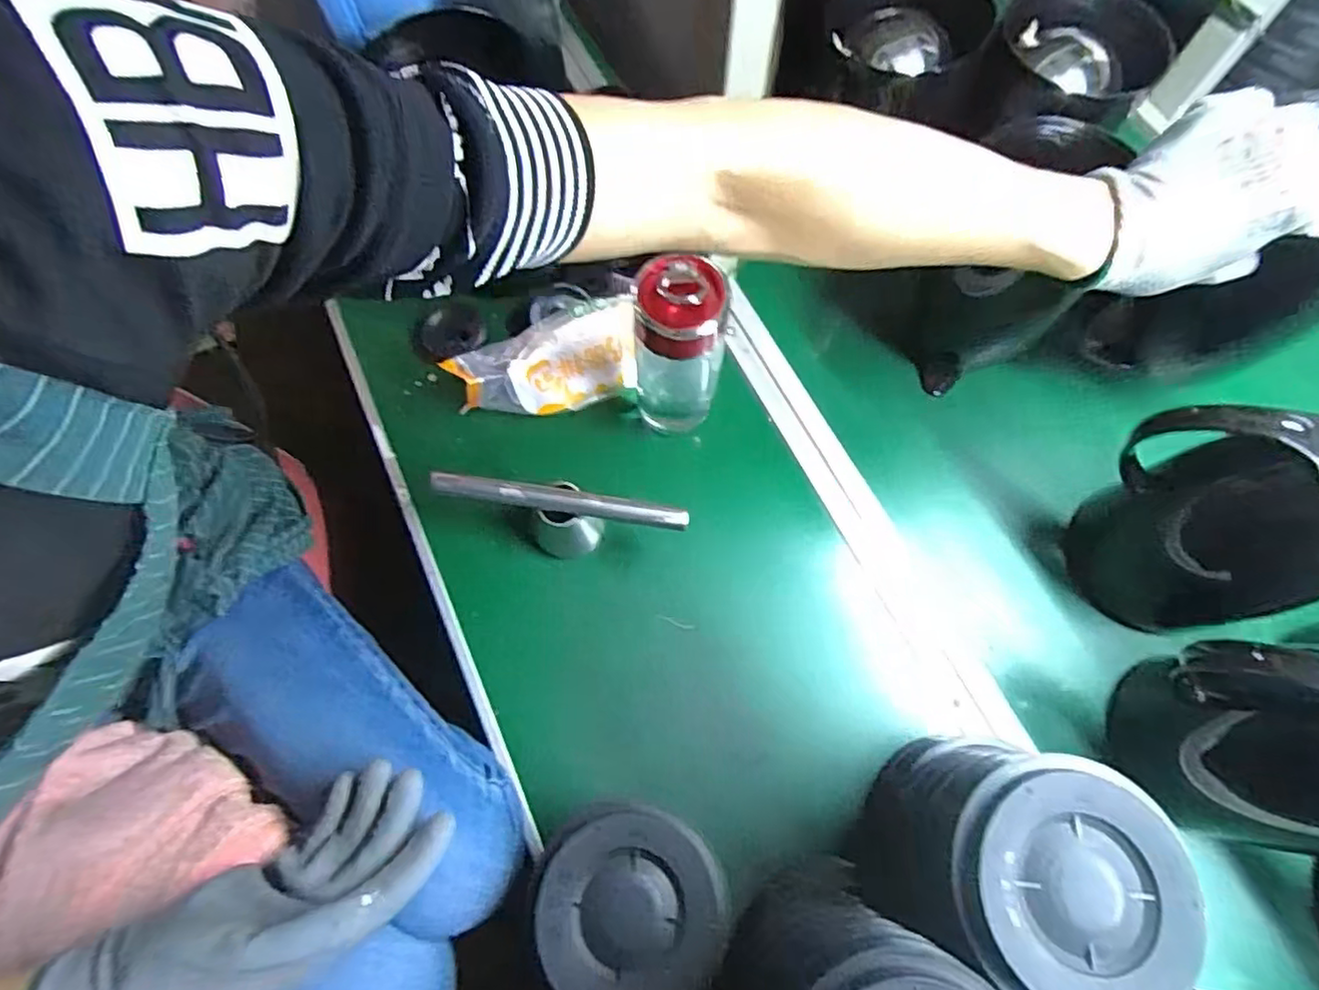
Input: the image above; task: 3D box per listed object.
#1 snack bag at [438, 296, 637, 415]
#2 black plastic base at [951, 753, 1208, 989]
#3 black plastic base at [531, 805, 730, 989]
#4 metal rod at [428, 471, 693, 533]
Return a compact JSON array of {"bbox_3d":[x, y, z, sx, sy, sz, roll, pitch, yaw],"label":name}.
[{"bbox_3d":[-0.094,-0.112,0.564,0.173,0.065,0.075,-21,71,-8],"label":"snack bag"},{"bbox_3d":[0.205,0.194,0.317,0.107,0.016,0.116,0,69,0],"label":"black plastic base"},{"bbox_3d":[-0.017,0.251,0.388,0.112,0.011,0.108,0,69,0],"label":"black plastic base"},{"bbox_3d":[-0.080,0.003,0.496,0.202,0.014,0.017,9,69,3],"label":"metal rod"}]

